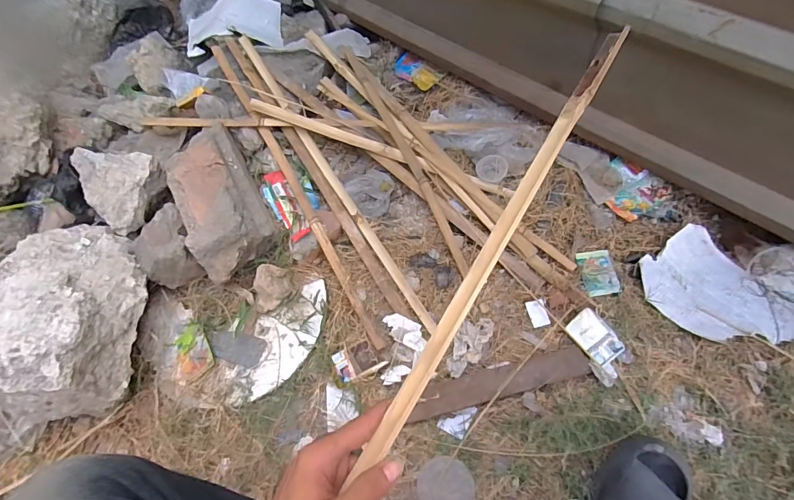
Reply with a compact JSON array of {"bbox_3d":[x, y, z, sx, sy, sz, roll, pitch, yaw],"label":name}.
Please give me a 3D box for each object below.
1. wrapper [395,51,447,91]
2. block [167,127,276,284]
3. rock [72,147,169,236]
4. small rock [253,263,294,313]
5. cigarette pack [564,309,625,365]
[{"bbox_3d":[0.052,-0.492,1.142,0.149,0.017,0.083,39,72,23],"label":"wrapper"},{"bbox_3d":[-0.377,-0.103,0.878,0.153,0.110,0.320,-28,63,-9],"label":"block"},{"bbox_3d":[-0.600,-0.146,0.911,0.185,0.105,0.158,35,71,22],"label":"rock"},{"bbox_3d":[-0.262,0.082,0.867,0.074,0.040,0.096,15,65,14],"label":"small rock"},{"bbox_3d":[0.372,0.163,0.779,0.064,0.017,0.097,-35,70,-11],"label":"cigarette pack"}]

